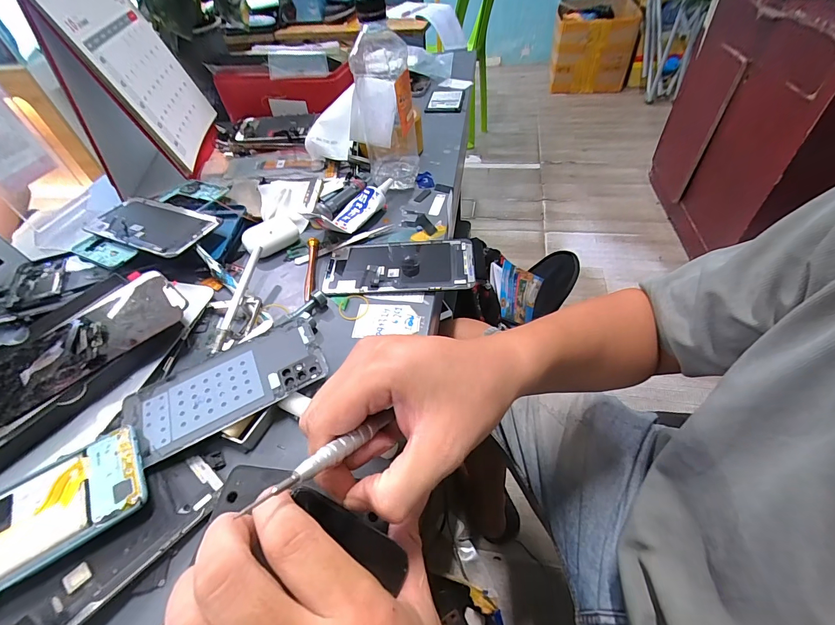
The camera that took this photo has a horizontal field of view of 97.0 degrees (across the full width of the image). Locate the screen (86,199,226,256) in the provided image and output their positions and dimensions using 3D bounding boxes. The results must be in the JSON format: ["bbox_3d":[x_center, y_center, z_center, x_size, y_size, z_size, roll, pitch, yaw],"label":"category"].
[{"bbox_3d":[-0.296,-0.100,0.412,0.148,0.010,0.071,17,51,18],"label":"screen"}]

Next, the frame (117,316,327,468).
[{"bbox_3d":[-0.148,0.055,0.288,0.144,0.004,0.073,-28,51,-14],"label":"frame"}]

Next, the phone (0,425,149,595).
[{"bbox_3d":[-0.249,0.133,0.216,0.154,0.005,0.072,-28,48,-24],"label":"phone"}]

